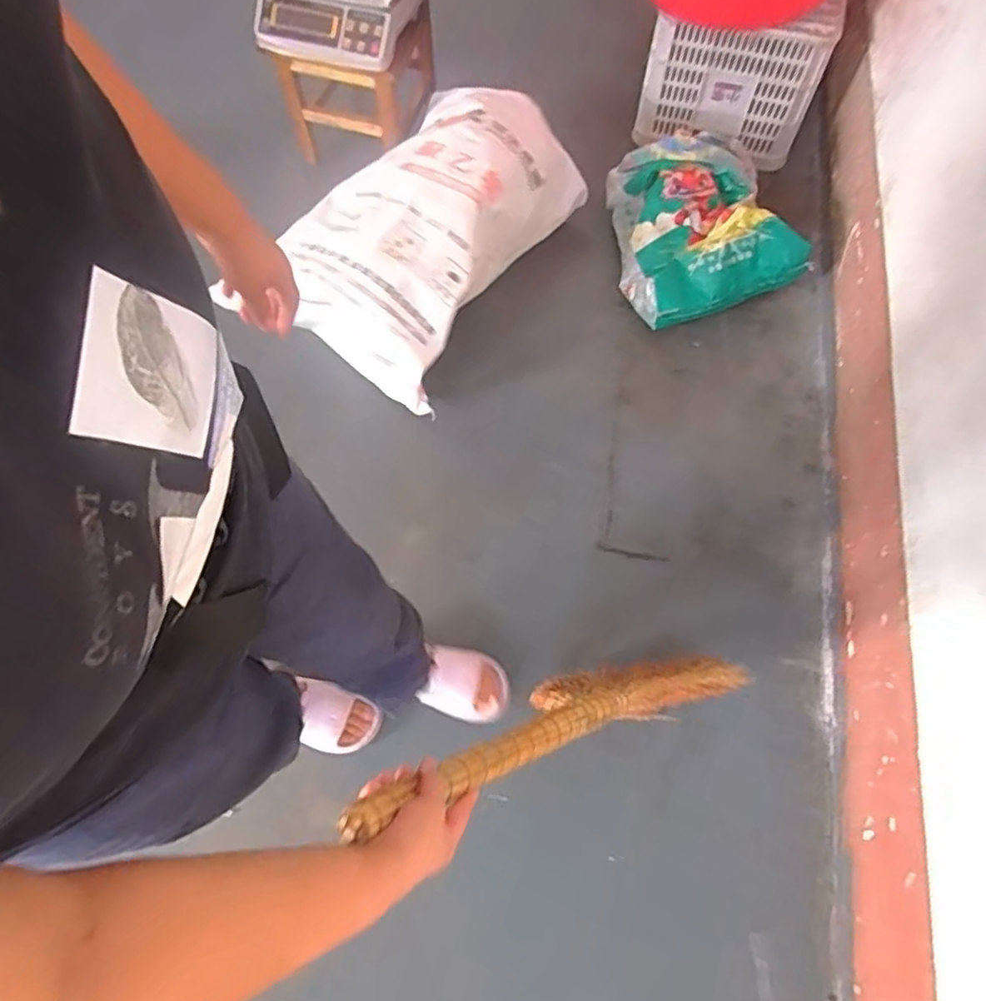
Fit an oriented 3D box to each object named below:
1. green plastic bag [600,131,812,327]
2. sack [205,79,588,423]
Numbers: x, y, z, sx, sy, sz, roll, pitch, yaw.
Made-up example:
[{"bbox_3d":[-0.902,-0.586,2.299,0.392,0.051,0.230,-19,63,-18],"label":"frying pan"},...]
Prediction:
[{"bbox_3d":[0.461,-0.641,1.451,0.357,0.209,0.421,-17,66,-6],"label":"green plastic bag"},{"bbox_3d":[-0.116,-0.618,1.374,0.358,0.265,0.719,27,69,13],"label":"sack"}]

